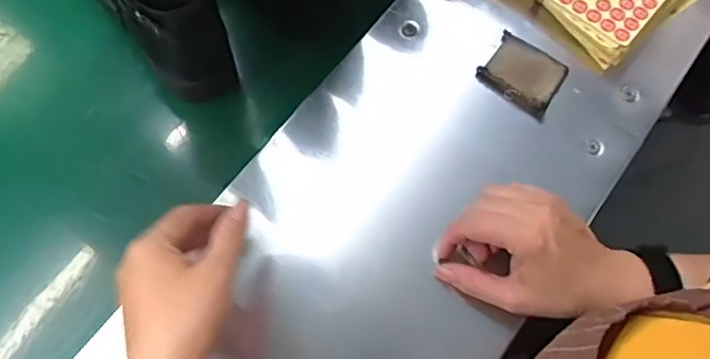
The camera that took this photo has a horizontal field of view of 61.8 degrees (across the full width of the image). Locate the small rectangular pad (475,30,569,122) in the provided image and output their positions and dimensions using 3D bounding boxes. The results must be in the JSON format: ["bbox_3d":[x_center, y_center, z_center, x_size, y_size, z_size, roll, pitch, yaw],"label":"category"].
[{"bbox_3d":[0.145,-0.091,0.511,0.067,0.014,0.057,37,73,11],"label":"small rectangular pad"}]

